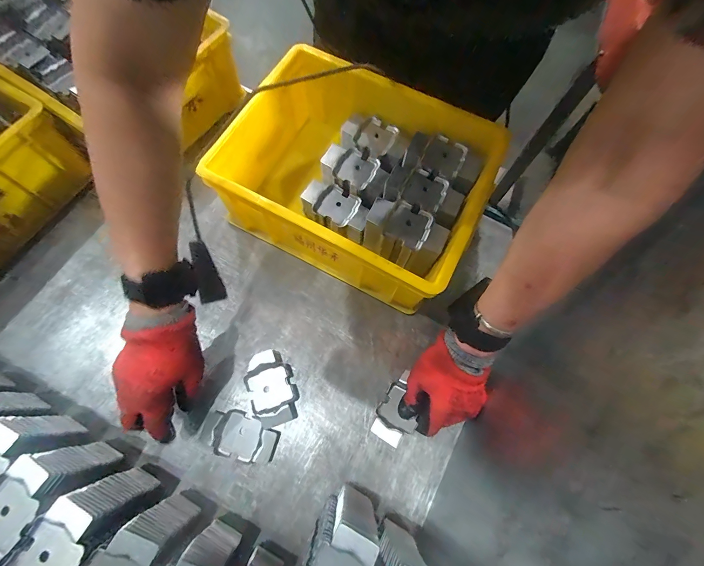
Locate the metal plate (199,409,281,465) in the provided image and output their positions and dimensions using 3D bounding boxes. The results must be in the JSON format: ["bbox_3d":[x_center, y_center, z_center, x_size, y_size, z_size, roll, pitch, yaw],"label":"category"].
[{"bbox_3d":[-0.142,0.193,0.420,0.096,0.015,0.053,18,71,4],"label":"metal plate"}]

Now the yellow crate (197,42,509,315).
[{"bbox_3d":[0.006,-0.150,0.489,0.338,0.129,0.268,27,72,7],"label":"yellow crate"}]

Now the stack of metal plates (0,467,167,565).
[{"bbox_3d":[-0.251,0.239,0.318,0.058,0.112,0.100,31,72,8],"label":"stack of metal plates"}]

